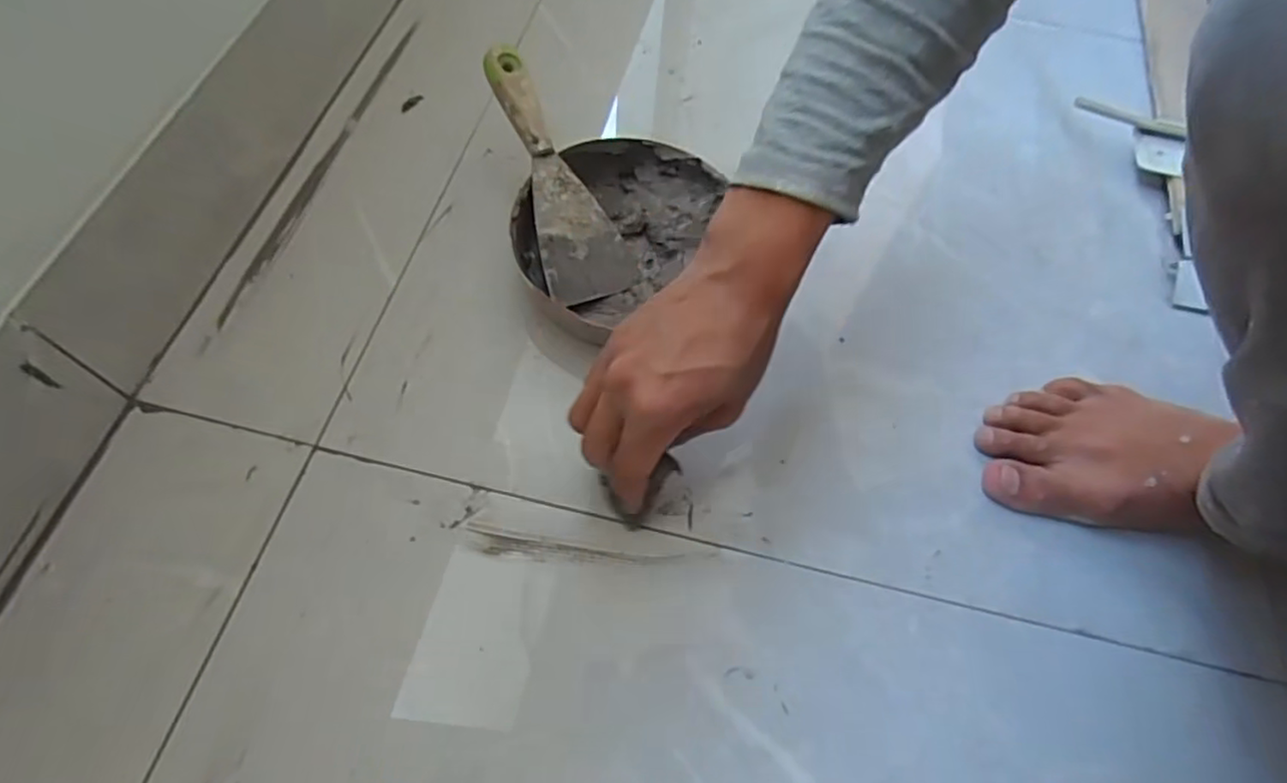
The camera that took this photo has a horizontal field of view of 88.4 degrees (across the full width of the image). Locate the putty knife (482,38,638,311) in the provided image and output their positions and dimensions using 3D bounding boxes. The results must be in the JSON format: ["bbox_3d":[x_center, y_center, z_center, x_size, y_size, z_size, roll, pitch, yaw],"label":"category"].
[{"bbox_3d":[-0.067,-0.160,0.482,0.066,0.014,0.198,-21,85,-13],"label":"putty knife"}]

